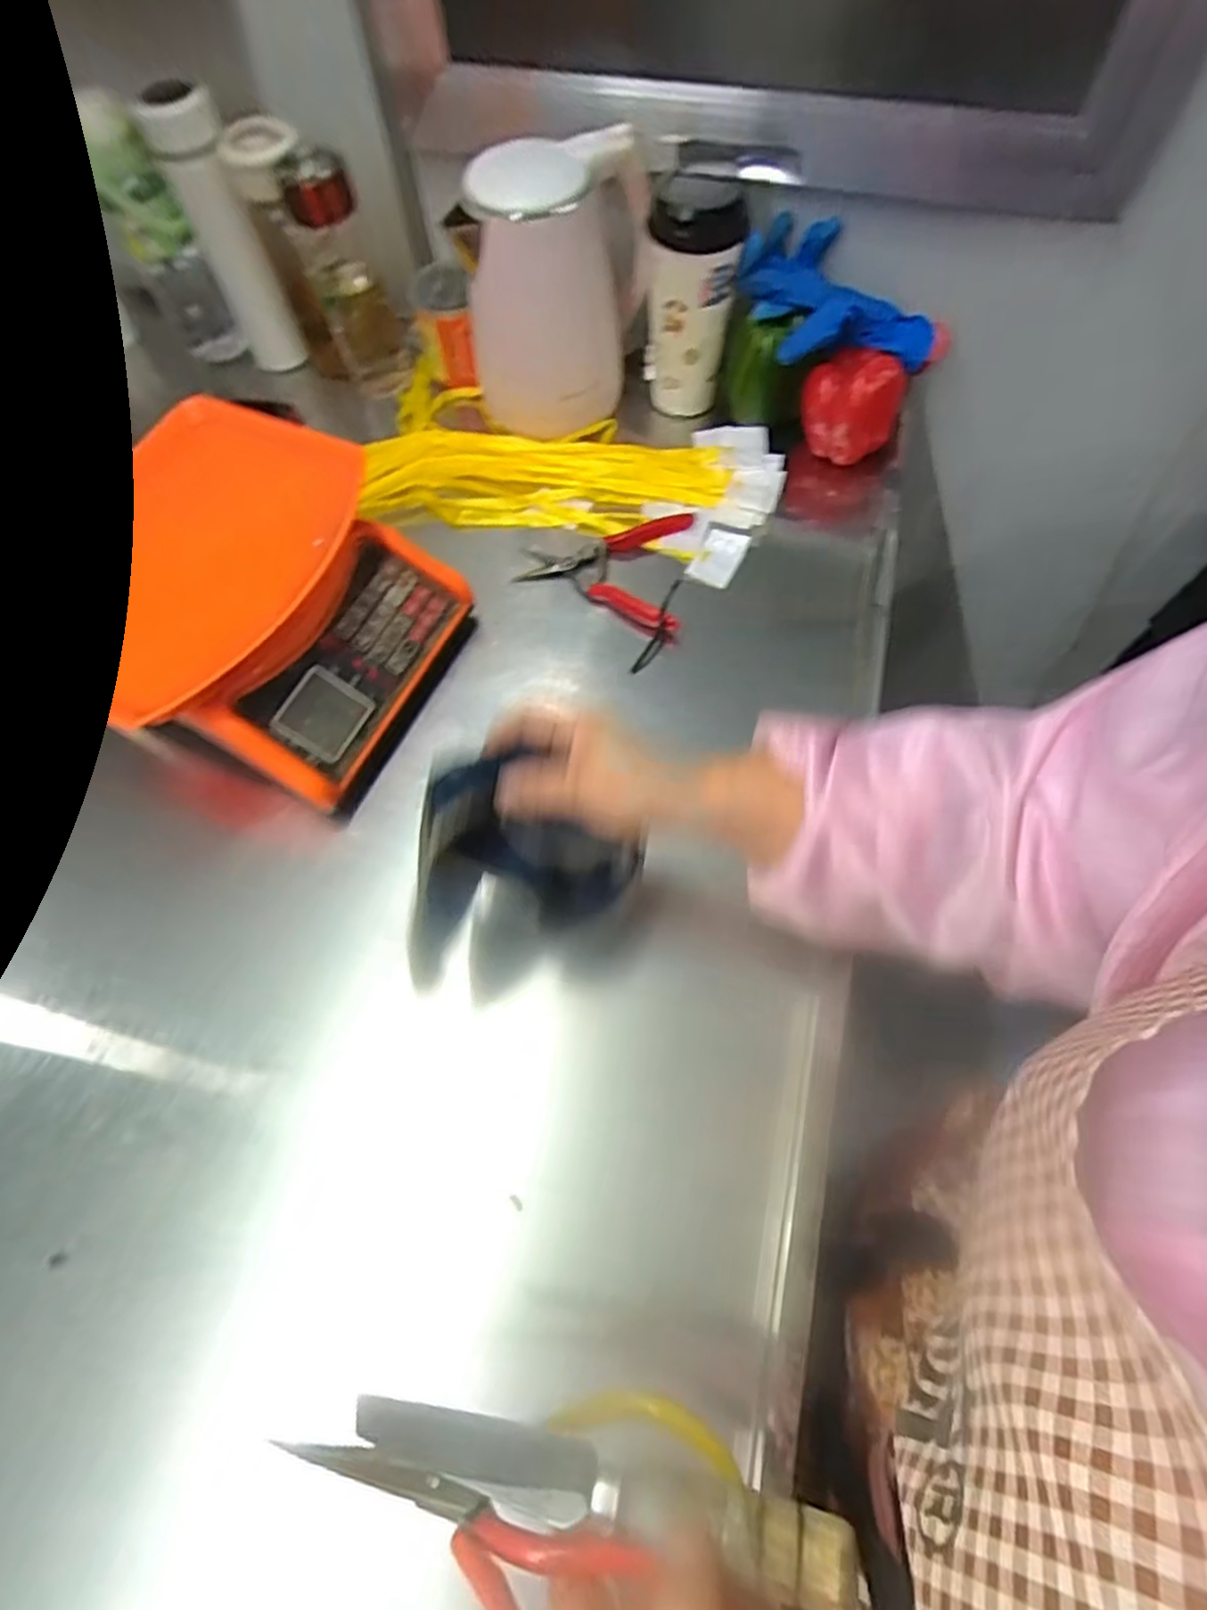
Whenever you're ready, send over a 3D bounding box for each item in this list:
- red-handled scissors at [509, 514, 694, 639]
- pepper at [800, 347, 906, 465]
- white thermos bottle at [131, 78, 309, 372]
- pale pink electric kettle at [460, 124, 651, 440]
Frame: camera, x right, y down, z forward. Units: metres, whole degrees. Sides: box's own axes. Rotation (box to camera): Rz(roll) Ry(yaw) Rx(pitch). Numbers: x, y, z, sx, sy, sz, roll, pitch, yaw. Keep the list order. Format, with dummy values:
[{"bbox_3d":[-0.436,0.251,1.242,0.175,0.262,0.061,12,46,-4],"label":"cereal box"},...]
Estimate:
[{"bbox_3d":[-0.002,-0.226,0.644,0.153,0.018,0.132,7,67,5],"label":"red-handled scissors"},{"bbox_3d":[0.235,-0.384,0.658,0.076,0.077,0.071,-1,65,3],"label":"pepper"},{"bbox_3d":[-0.358,-0.547,0.676,0.064,0.219,0.052,-26,68,-9],"label":"white thermos bottle"},{"bbox_3d":[-0.041,-0.465,0.639,0.144,0.203,0.138,10,66,8],"label":"pale pink electric kettle"}]

